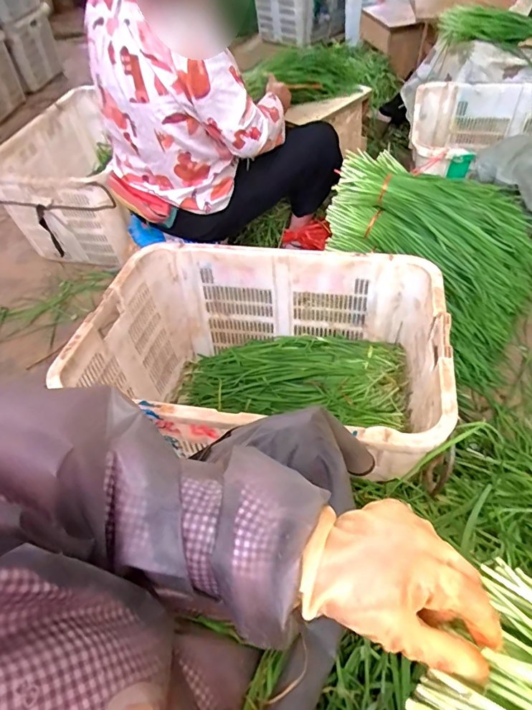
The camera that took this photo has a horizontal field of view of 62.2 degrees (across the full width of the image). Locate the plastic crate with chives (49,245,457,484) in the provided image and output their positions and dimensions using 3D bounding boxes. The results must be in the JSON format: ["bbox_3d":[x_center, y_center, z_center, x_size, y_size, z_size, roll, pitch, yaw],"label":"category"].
[{"bbox_3d":[0.012,0.040,0.961,0.666,0.377,0.457,8,52,13],"label":"plastic crate with chives"}]

